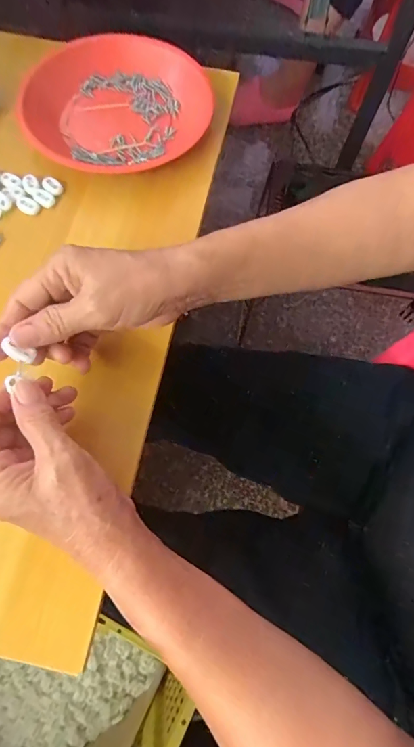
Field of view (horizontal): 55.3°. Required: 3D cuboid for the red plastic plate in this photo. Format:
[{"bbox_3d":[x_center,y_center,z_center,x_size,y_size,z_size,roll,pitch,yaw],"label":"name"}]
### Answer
[{"bbox_3d":[-0.099,-0.293,0.431,0.197,0.030,0.197,1,69,-2],"label":"red plastic plate"}]

